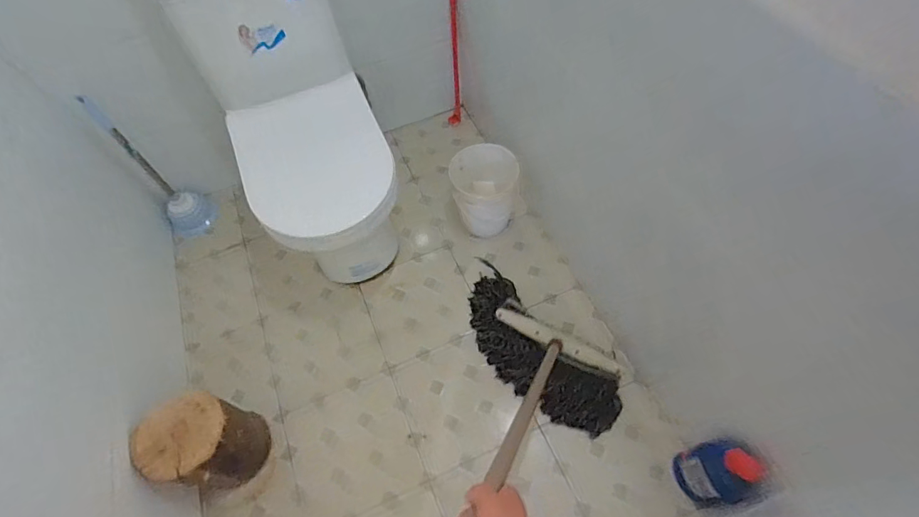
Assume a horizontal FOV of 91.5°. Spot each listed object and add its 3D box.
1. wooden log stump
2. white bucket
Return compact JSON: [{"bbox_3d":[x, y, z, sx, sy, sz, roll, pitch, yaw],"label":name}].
[{"bbox_3d":[-0.565,0.420,1.030,0.174,0.271,0.174,-5,61,6],"label":"wooden log stump"},{"bbox_3d":[0.085,-0.208,1.347,0.202,0.190,0.219,-5,62,10],"label":"white bucket"}]

